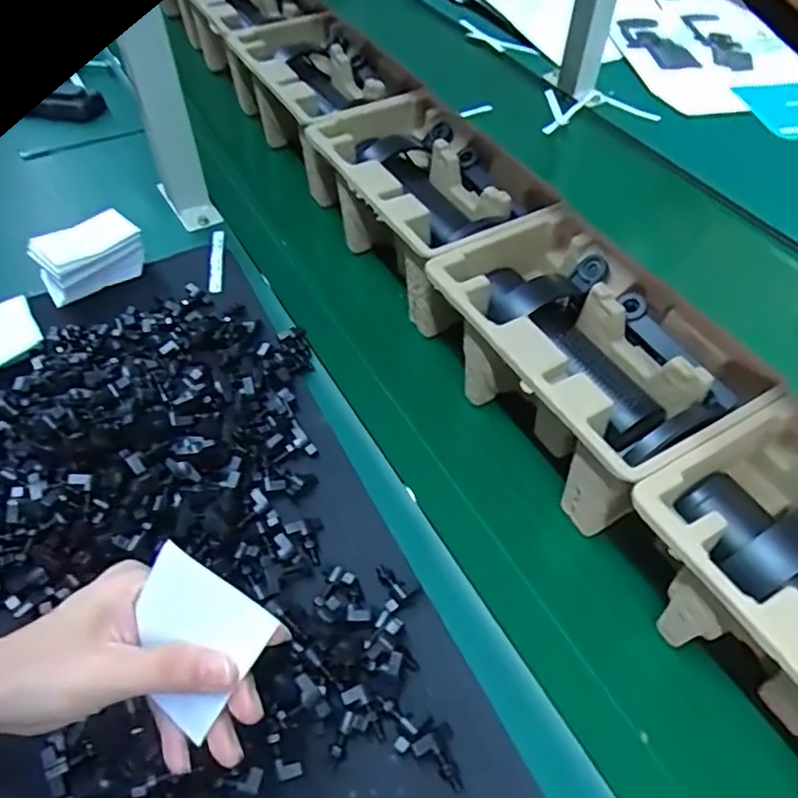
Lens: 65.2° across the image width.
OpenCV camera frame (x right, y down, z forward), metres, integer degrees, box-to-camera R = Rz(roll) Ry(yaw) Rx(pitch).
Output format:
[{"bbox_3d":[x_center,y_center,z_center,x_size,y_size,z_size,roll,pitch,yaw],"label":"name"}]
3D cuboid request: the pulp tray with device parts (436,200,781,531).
[{"bbox_3d":[0.134,-0.027,0.476,0.138,0.100,0.224,-24,55,-19],"label":"pulp tray with device parts"}]

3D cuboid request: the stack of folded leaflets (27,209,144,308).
[{"bbox_3d":[-0.299,-0.137,0.598,0.090,0.061,0.059,-32,59,-24],"label":"stack of folded leaflets"}]

